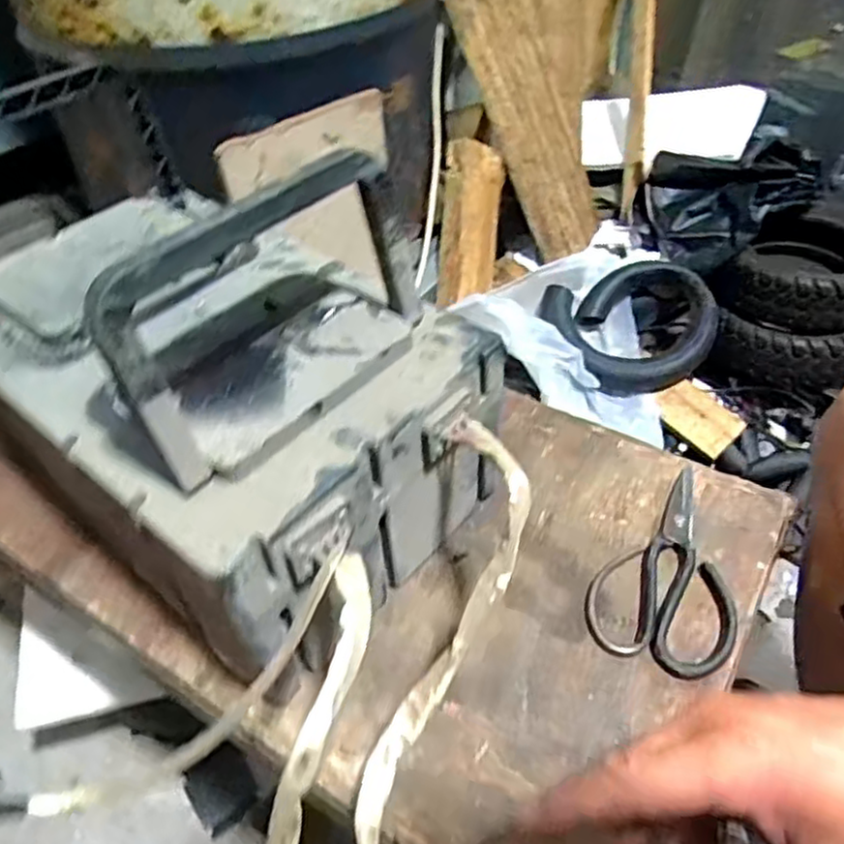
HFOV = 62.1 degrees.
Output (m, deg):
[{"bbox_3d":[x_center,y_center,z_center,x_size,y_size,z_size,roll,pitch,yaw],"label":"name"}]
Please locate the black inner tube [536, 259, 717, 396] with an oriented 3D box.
[{"bbox_3d":[0.292,-0.130,0.996,0.225,0.119,0.173,-7,44,-4],"label":"black inner tube"}]

